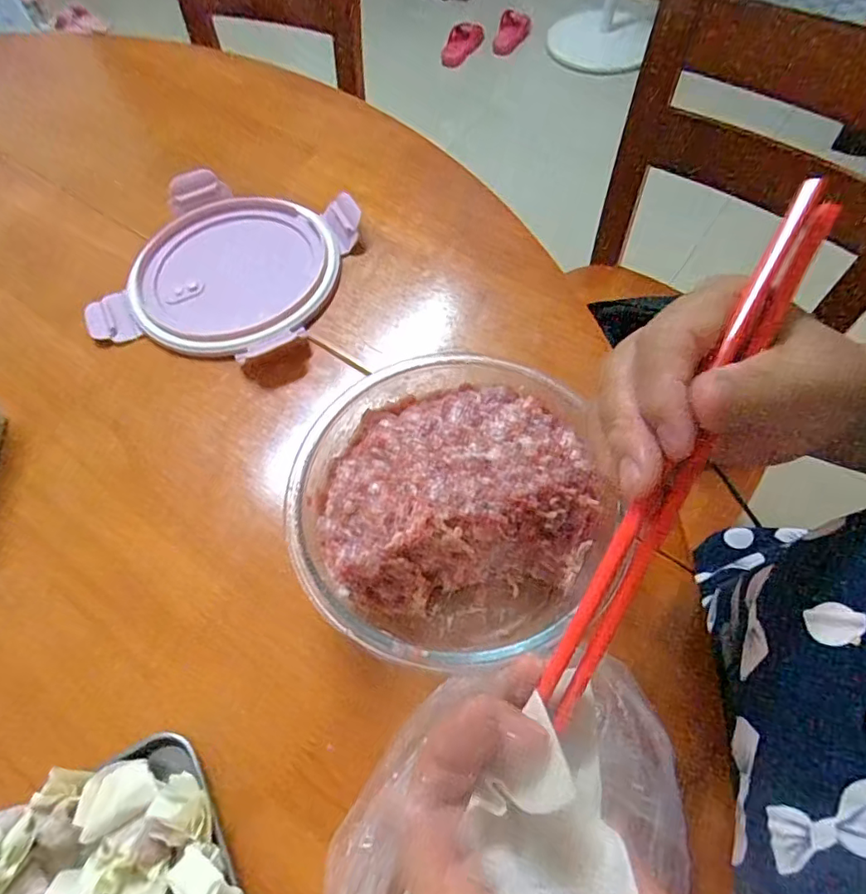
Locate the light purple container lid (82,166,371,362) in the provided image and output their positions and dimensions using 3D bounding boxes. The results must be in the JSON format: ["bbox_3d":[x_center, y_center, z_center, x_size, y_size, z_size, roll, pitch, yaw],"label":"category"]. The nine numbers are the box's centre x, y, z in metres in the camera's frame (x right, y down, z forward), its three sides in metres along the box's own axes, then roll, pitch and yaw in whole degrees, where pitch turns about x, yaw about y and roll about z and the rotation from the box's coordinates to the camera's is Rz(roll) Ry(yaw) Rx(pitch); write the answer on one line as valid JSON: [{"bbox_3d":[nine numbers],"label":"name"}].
[{"bbox_3d":[-0.159,-0.143,0.432,0.166,0.021,0.164,13,63,11],"label":"light purple container lid"}]

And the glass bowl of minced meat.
[{"bbox_3d":[0.010,0.035,0.300,0.158,0.067,0.160,-2,61,3],"label":"glass bowl of minced meat"}]

